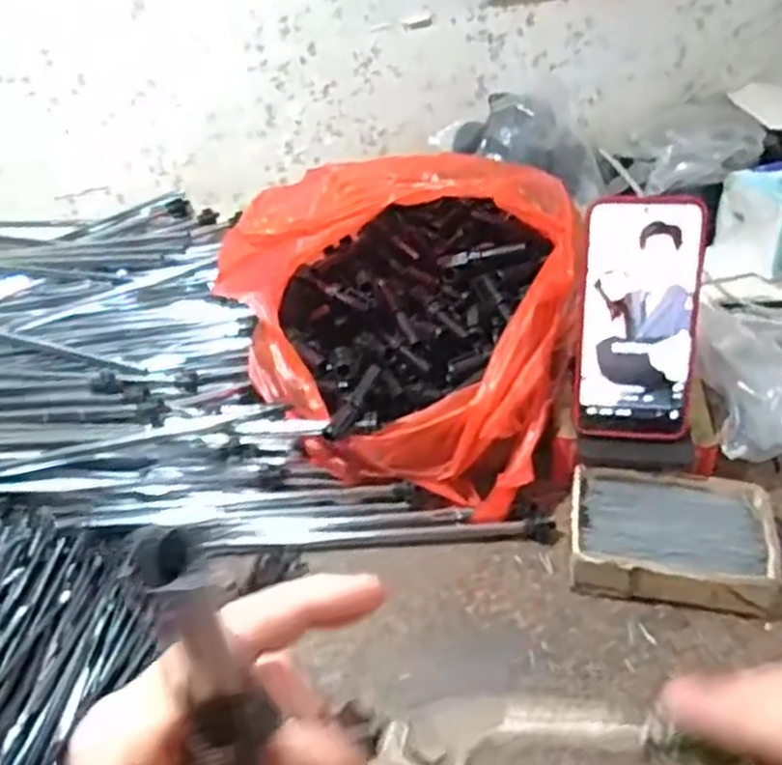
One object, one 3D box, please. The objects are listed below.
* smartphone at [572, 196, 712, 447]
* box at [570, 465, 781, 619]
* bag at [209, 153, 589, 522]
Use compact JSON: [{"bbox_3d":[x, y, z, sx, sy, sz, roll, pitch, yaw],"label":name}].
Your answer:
[{"bbox_3d":[0.170,-0.042,0.530,0.079,0.164,0.007,3,11,13],"label":"smartphone"},{"bbox_3d":[0.192,0.106,0.524,0.133,0.037,0.090,1,40,10],"label":"box"},{"bbox_3d":[0.021,-0.063,0.609,0.251,0.183,0.243,7,41,17],"label":"bag"}]

